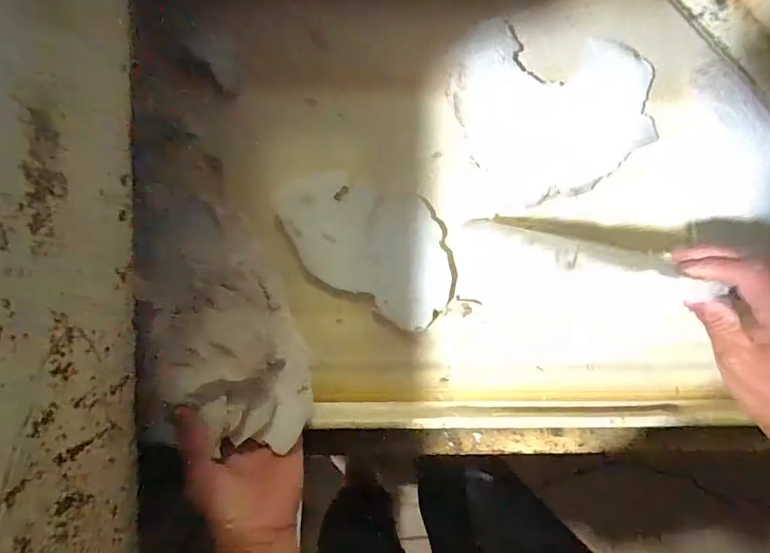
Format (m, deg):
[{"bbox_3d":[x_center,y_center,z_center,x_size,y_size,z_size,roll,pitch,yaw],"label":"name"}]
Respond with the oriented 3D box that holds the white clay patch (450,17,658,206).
[{"bbox_3d":[0.152,-0.156,0.415,0.169,0.009,0.158,-19,94,-1],"label":"white clay patch"}]

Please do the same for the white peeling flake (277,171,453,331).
[{"bbox_3d":[-0.014,-0.032,0.417,0.167,0.014,0.101,30,91,-4],"label":"white peeling flake"}]

